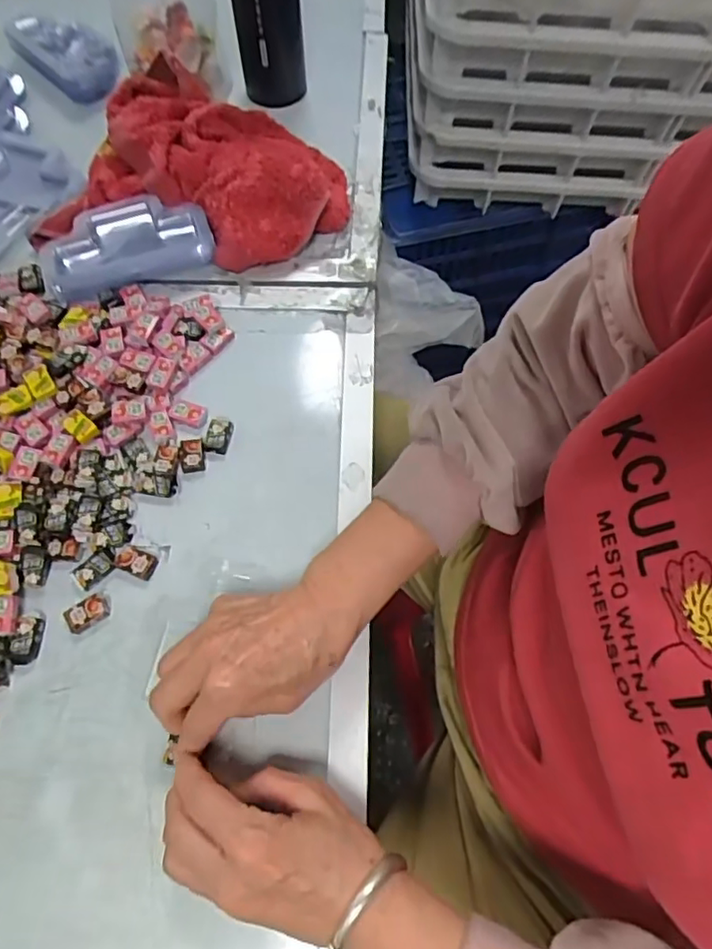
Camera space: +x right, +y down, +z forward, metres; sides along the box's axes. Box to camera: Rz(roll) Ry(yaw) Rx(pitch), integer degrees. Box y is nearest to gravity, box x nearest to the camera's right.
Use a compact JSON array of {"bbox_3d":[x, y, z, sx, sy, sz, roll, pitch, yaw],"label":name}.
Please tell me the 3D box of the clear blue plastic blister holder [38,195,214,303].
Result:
[{"bbox_3d":[-0.197,-0.200,0.513,0.138,0.028,0.069,-21,66,-9],"label":"clear blue plastic blister holder"}]

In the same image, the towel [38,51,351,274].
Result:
[{"bbox_3d":[-0.133,-0.279,0.540,0.253,0.053,0.194,7,65,3],"label":"towel"}]

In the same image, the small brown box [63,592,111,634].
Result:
[{"bbox_3d":[-0.179,0.092,0.402,0.029,0.007,0.018,-33,69,-14],"label":"small brown box"}]

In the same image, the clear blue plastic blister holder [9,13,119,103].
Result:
[{"bbox_3d":[-0.293,-0.432,0.621,0.130,0.029,0.074,41,70,17],"label":"clear blue plastic blister holder"}]

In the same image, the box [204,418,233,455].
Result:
[{"bbox_3d":[-0.104,-0.030,0.458,0.018,0.006,0.028,8,65,4],"label":"box"}]

